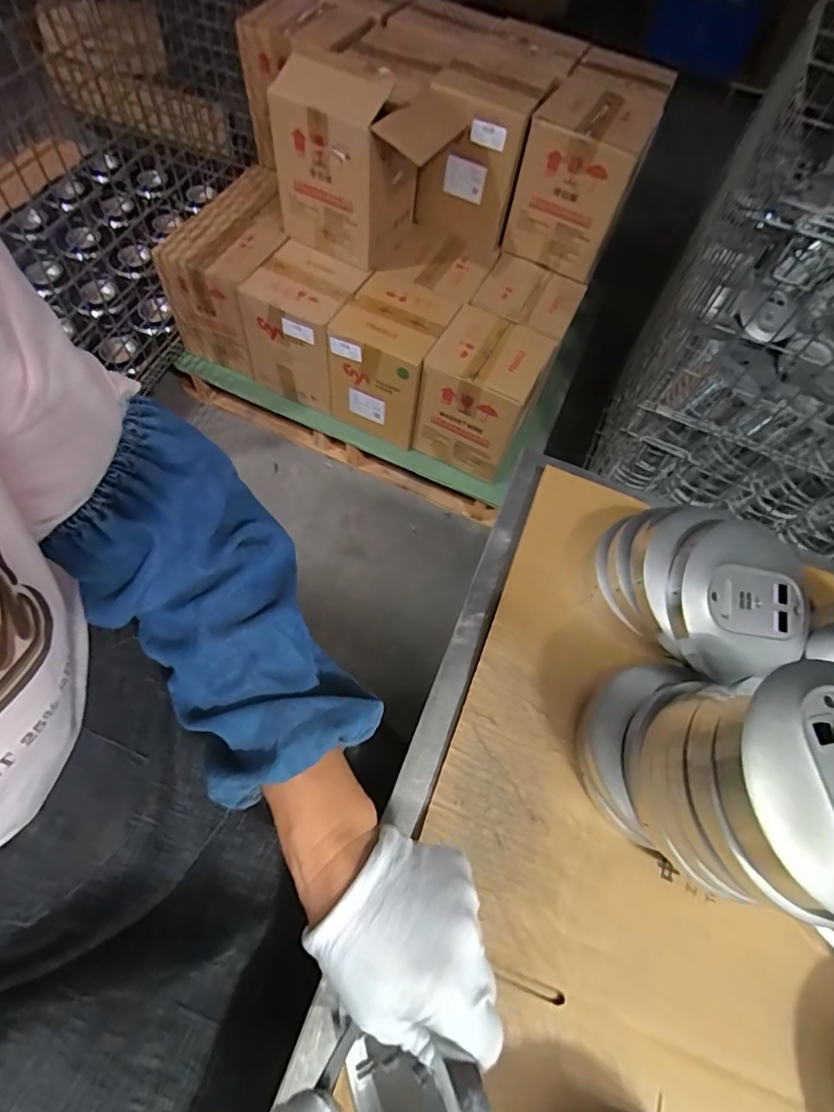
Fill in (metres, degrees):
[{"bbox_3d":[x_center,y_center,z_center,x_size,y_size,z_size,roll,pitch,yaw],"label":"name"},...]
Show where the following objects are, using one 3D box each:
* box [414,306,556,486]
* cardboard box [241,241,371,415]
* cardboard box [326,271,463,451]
[{"bbox_3d":[0.156,-0.385,1.231,0.234,0.257,0.249,26,62,8],"label":"box"},{"bbox_3d":[-0.269,-0.556,1.251,0.228,0.271,0.202,25,62,7],"label":"cardboard box"},{"bbox_3d":[-0.058,-0.479,1.253,0.225,0.275,0.238,24,62,7],"label":"cardboard box"}]

